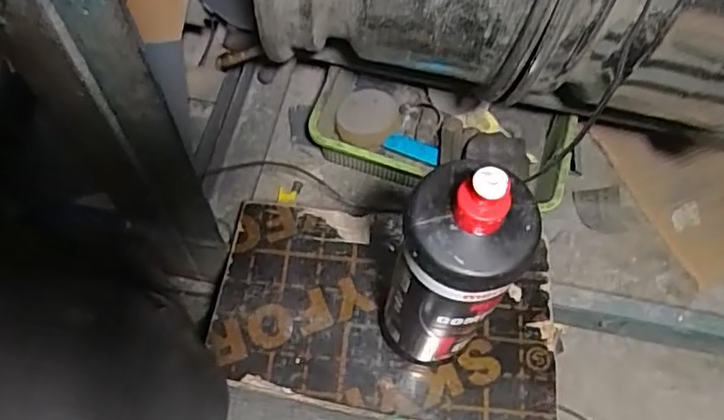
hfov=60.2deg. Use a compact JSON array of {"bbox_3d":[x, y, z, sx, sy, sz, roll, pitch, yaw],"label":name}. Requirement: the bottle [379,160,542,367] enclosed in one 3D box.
[{"bbox_3d":[0.060,0.049,0.451,0.074,0.279,0.071,1,65,-2],"label":"bottle"}]

